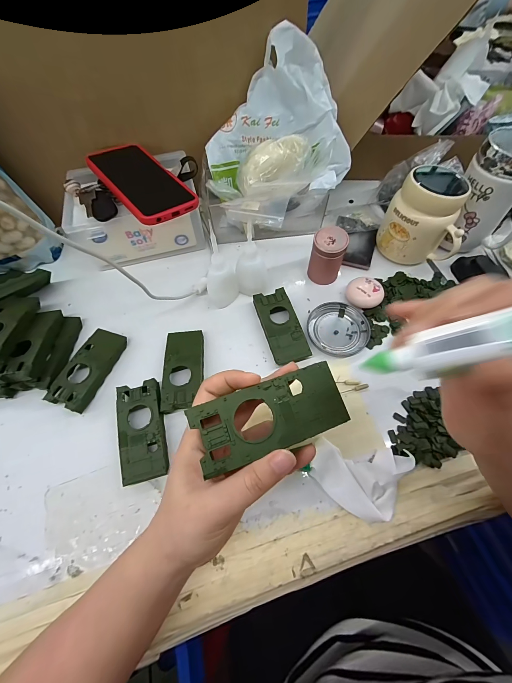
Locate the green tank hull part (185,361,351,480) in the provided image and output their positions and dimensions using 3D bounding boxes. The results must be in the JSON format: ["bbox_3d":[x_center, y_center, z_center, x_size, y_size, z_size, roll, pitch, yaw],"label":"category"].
[{"bbox_3d":[0.012,0.049,0.186,0.101,0.011,0.042,-17,64,-13],"label":"green tank hull part"}]

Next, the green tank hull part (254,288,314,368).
[{"bbox_3d":[0.033,-0.020,0.364,0.046,0.019,0.103,-17,64,-6],"label":"green tank hull part"}]

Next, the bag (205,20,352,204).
[{"bbox_3d":[0.027,-0.295,0.383,0.196,0.107,0.168,-15,62,-6],"label":"bag"}]

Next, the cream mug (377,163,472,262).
[{"bbox_3d":[0.233,-0.175,0.379,0.096,0.110,0.085,23,67,13],"label":"cream mug"}]

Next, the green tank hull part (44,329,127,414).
[{"bbox_3d":[-0.206,0.032,0.343,0.048,0.019,0.104,14,65,9],"label":"green tank hull part"}]

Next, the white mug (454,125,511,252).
[{"bbox_3d":[0.314,-0.195,0.368,0.089,0.120,0.074,11,65,7],"label":"white mug"}]

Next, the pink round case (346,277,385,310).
[{"bbox_3d":[0.150,-0.068,0.381,0.048,0.020,0.044,-1,64,2],"label":"pink round case"}]

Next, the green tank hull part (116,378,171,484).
[{"bbox_3d":[-0.125,0.097,0.307,0.049,0.018,0.104,-14,64,-5],"label":"green tank hull part"}]

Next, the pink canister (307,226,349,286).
[{"bbox_3d":[0.098,-0.118,0.383,0.044,0.065,0.038,13,65,8],"label":"pink canister"}]

